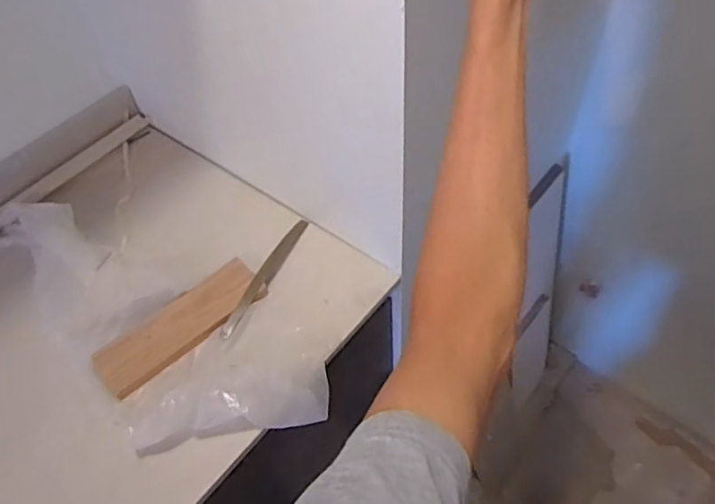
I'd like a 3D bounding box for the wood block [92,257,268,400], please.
[{"bbox_3d":[-0.232,0.094,0.768,0.227,0.019,0.068,-37,59,-22],"label":"wood block"}]

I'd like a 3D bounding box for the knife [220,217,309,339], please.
[{"bbox_3d":[-0.129,0.031,0.826,0.023,0.011,0.220,19,56,17],"label":"knife"}]

